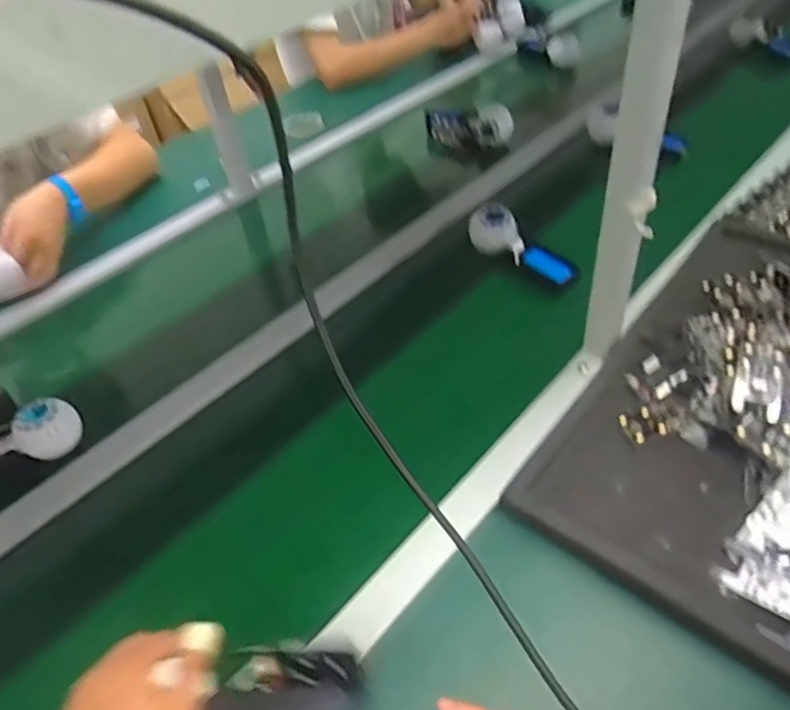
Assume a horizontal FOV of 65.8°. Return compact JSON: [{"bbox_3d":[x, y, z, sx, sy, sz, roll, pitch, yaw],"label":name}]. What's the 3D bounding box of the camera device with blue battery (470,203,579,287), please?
[{"bbox_3d":[0.170,-0.144,0.835,0.161,0.047,0.056,39,58,16],"label":"camera device with blue battery"}]

